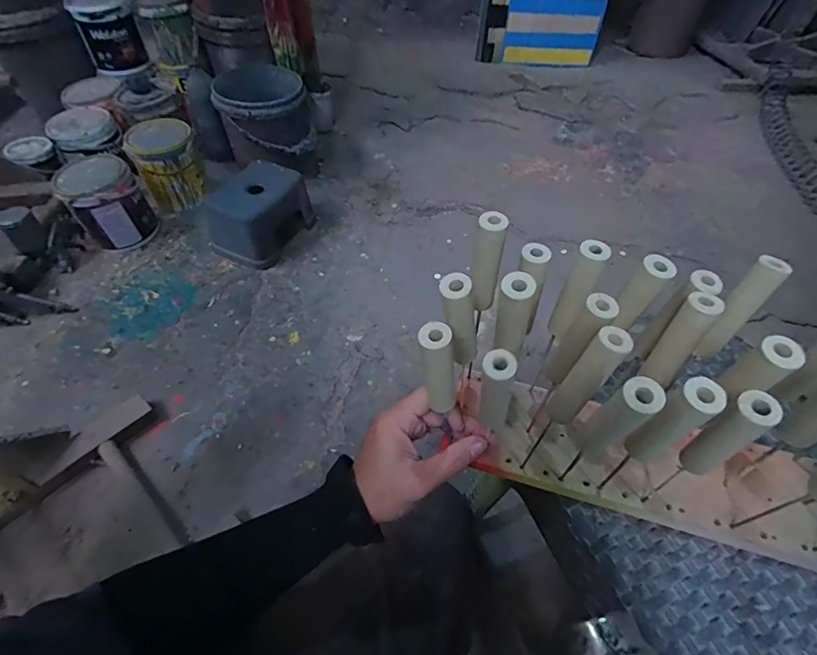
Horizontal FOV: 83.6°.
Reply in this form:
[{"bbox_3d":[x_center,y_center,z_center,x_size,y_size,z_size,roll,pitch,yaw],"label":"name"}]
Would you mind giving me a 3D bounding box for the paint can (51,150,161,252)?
[{"bbox_3d":[-0.829,-0.344,1.265,0.178,0.207,0.183,0,53,0],"label":"paint can"}]

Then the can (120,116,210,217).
[{"bbox_3d":[-0.711,-0.471,1.367,0.186,0.203,0.205,-23,57,-17],"label":"can"}]

